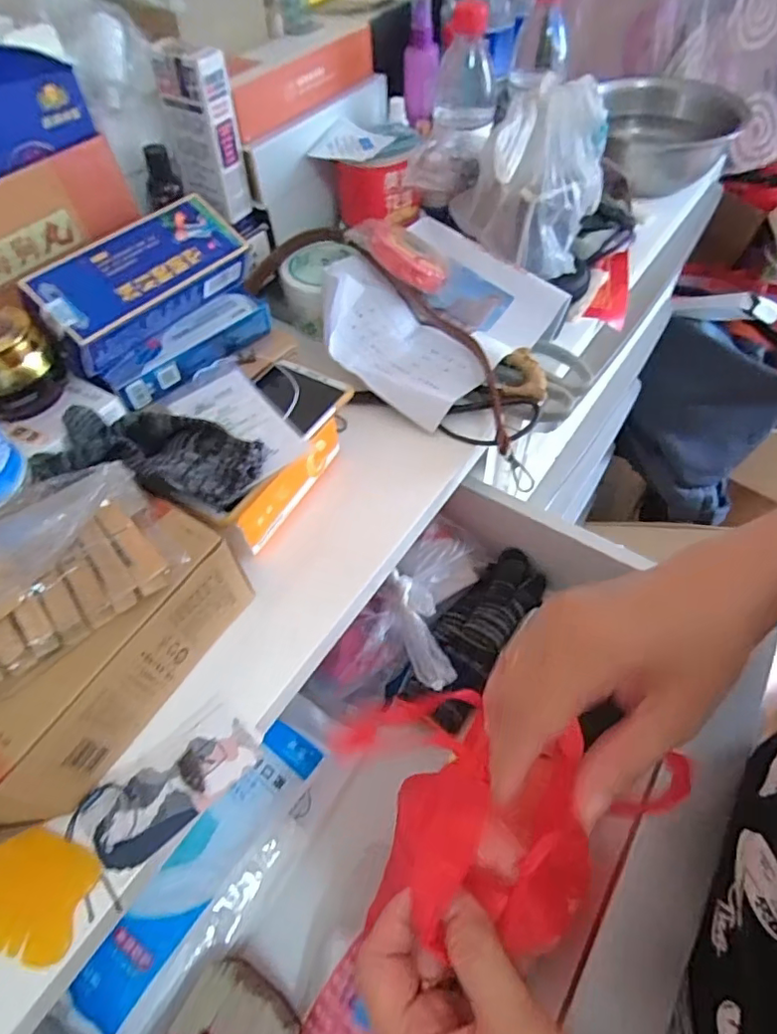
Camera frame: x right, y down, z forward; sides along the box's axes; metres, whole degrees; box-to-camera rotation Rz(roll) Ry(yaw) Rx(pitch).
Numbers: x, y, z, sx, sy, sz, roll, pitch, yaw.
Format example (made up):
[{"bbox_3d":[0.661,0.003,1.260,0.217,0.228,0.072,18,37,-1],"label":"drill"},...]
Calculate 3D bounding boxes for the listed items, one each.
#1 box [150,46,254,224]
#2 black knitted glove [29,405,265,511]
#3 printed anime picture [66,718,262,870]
[{"bbox_3d":[-0.156,-0.325,0.482,0.051,0.119,0.033,19,58,16],"label":"box"},{"bbox_3d":[-0.151,-0.044,0.372,0.126,0.034,0.068,3,55,6],"label":"black knitted glove"},{"bbox_3d":[-0.129,0.157,0.331,0.102,0.005,0.048,-37,66,-22],"label":"printed anime picture"}]

